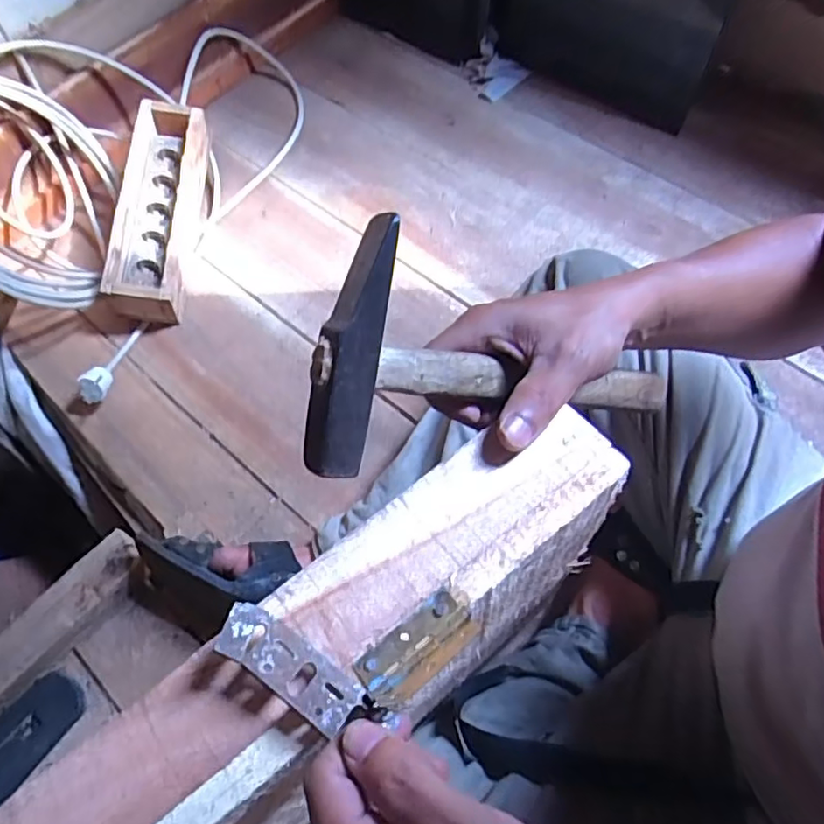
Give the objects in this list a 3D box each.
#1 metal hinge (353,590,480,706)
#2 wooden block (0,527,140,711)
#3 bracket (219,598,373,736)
[{"bbox_3d":[0.002,0.097,0.250,0.050,0.012,0.024,-35,68,-15],"label":"metal hinge"},{"bbox_3d":[-0.432,0.272,0.638,0.060,0.038,0.354,40,71,18],"label":"wooden block"},{"bbox_3d":[-0.048,0.101,0.243,0.063,0.004,0.023,35,44,3],"label":"bracket"}]

